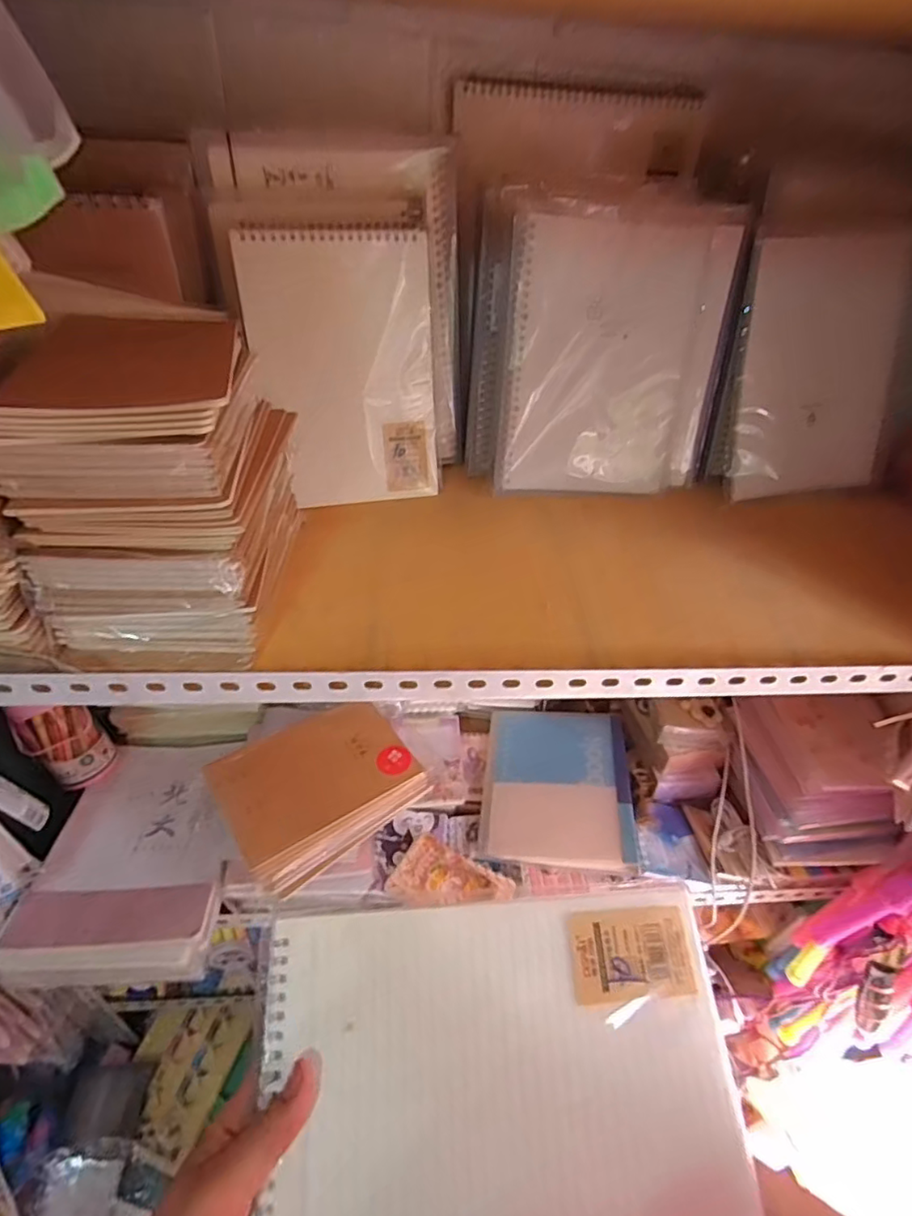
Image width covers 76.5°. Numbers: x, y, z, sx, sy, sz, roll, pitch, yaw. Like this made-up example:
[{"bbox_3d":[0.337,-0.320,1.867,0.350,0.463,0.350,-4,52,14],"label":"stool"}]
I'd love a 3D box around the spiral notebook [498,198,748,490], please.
[{"bbox_3d":[0.168,-0.256,0.597,0.240,0.262,0.029,-5,26,-7],"label":"spiral notebook"}]

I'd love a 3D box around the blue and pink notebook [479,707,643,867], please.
[{"bbox_3d":[0.130,0.226,0.746,0.181,0.020,0.211,-2,43,11],"label":"blue and pink notebook"}]

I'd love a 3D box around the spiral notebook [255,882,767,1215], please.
[{"bbox_3d":[0.028,0.252,0.306,0.249,0.011,0.174,0,64,-8],"label":"spiral notebook"}]

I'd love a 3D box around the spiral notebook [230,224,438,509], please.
[{"bbox_3d":[-0.106,-0.230,0.576,0.170,0.250,0.013,-9,27,-12],"label":"spiral notebook"}]

